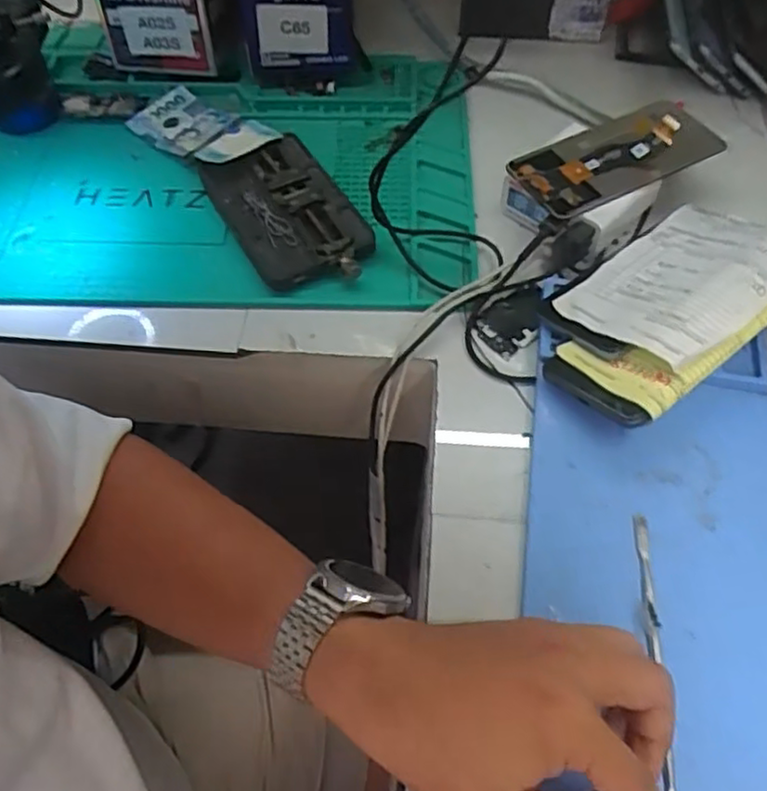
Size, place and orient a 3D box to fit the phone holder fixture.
[{"bbox_3d":[-0.073,-0.141,0.537,0.089,0.019,0.151,-26,60,-14],"label":"phone holder fixture"}]

